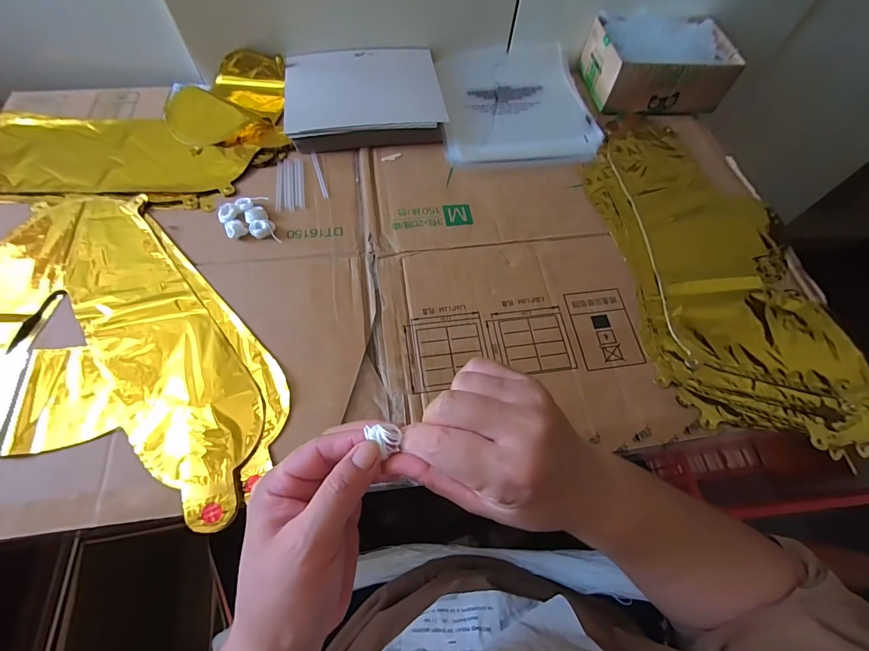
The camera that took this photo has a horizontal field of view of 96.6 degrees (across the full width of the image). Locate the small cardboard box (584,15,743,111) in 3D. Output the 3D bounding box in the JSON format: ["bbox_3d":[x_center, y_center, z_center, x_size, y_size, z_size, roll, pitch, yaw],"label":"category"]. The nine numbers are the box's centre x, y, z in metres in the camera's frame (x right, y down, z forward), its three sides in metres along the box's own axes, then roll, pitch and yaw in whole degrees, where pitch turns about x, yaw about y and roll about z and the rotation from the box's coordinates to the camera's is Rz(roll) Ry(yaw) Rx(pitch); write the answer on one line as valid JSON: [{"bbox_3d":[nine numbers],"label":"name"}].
[{"bbox_3d":[0.324,-0.381,0.566,0.182,0.067,0.130,-2,64,-4],"label":"small cardboard box"}]

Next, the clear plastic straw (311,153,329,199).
[{"bbox_3d":[-0.144,-0.189,0.487,0.007,0.004,0.080,-16,66,-11],"label":"clear plastic straw"}]

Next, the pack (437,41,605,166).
[{"bbox_3d":[0.117,-0.332,0.570,0.215,0.014,0.231,-5,65,-5],"label":"pack"}]

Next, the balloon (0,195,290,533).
[{"bbox_3d":[-0.346,0.013,0.371,0.390,0.010,0.342,-4,65,-5],"label":"balloon"}]

